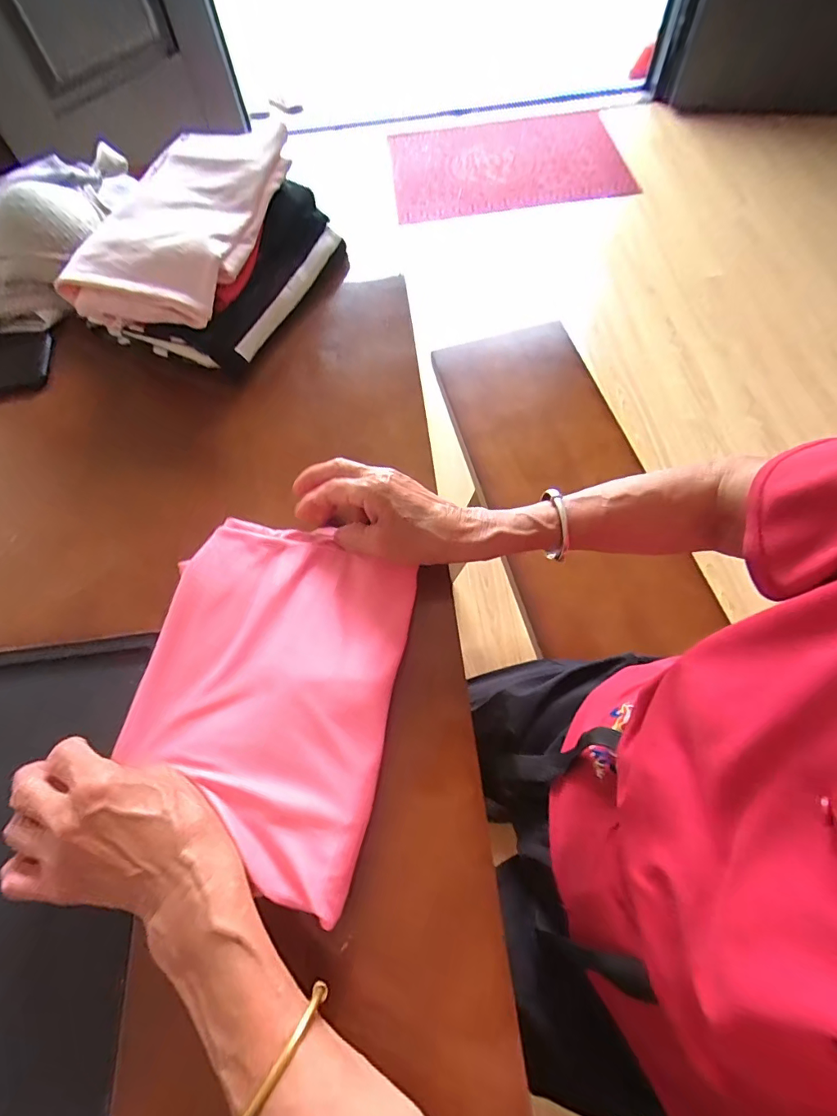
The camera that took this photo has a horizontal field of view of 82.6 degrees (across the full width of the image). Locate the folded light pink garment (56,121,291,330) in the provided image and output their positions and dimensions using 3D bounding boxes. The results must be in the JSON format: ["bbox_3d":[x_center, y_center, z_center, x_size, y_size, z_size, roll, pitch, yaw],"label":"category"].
[{"bbox_3d":[-0.229,-0.334,0.470,0.145,0.044,0.253,13,66,9],"label":"folded light pink garment"}]

